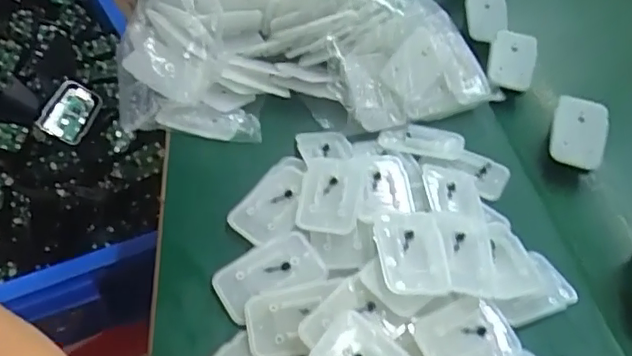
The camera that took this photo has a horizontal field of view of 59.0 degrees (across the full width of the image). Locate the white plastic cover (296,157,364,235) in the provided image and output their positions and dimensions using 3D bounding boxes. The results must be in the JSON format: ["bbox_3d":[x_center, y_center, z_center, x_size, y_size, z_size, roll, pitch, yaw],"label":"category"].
[{"bbox_3d":[0.011,0.012,0.410,0.043,0.013,0.065,10,47,2],"label":"white plastic cover"}]

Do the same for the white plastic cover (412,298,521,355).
[{"bbox_3d":[0.092,0.097,0.338,0.065,0.007,0.043,-13,64,-24],"label":"white plastic cover"}]

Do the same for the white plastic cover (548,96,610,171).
[{"bbox_3d":[0.222,-0.038,0.470,0.045,0.009,0.058,19,80,5],"label":"white plastic cover"}]

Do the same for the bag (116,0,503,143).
[{"bbox_3d":[-0.015,-0.160,0.521,0.311,0.105,0.253,0,47,-8],"label":"bag"}]

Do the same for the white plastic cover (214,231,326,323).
[{"bbox_3d":[-0.031,0.062,0.366,0.069,0.006,0.043,-18,52,-23],"label":"white plastic cover"}]

